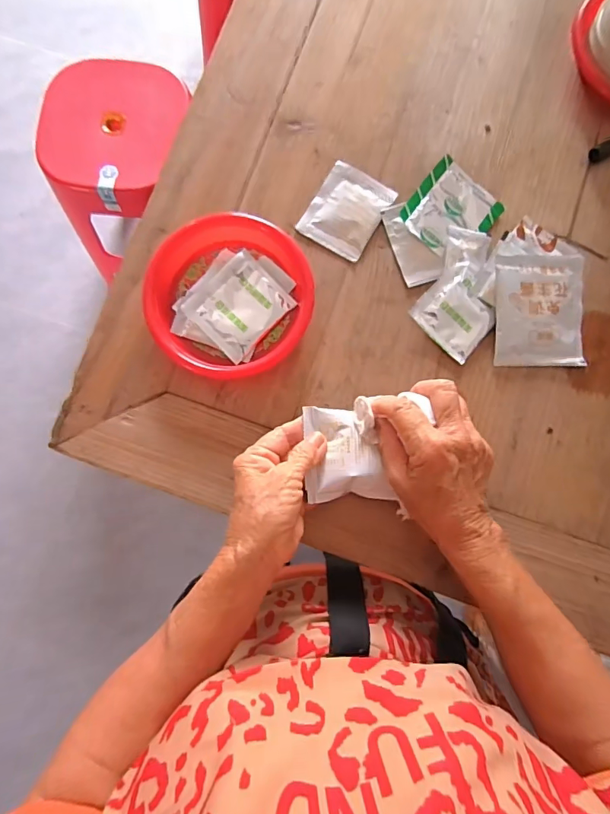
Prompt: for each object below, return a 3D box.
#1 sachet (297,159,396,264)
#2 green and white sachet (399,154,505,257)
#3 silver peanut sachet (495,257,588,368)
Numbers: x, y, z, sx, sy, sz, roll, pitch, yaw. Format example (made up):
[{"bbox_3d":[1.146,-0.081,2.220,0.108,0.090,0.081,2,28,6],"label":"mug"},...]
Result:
[{"bbox_3d":[0.038,-0.180,0.410,0.064,0.006,0.078,31,84,5],"label":"sachet"},{"bbox_3d":[0.132,-0.178,0.404,0.070,0.012,0.080,43,85,6],"label":"green and white sachet"},{"bbox_3d":[0.204,-0.082,0.389,0.077,0.017,0.092,-1,82,1],"label":"silver peanut sachet"}]

